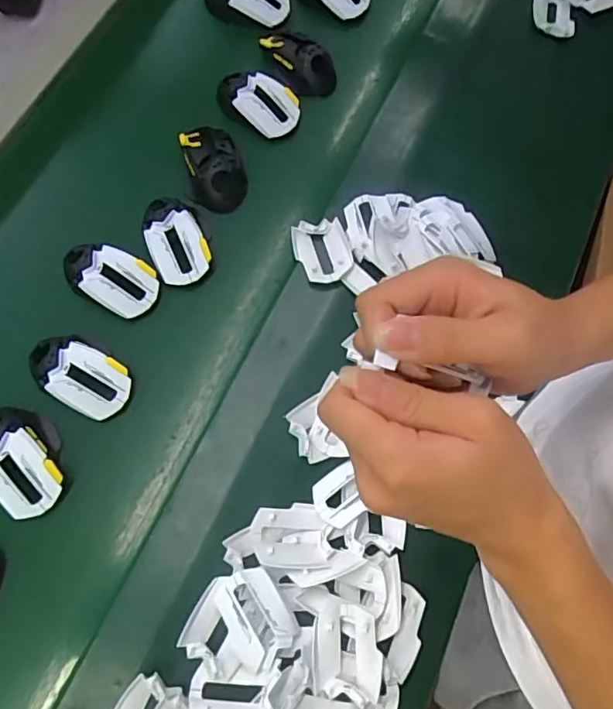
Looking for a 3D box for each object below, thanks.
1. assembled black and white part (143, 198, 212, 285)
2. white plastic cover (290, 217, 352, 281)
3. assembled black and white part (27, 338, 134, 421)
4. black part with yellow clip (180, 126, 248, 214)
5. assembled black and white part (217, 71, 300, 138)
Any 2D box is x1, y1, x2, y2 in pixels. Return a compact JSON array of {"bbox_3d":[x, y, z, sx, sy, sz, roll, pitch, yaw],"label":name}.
[{"bbox_3d":[-0.156,-0.136,0.641,0.069,0.040,0.116,-24,72,-8],"label":"assembled black and white part"},{"bbox_3d":[0.019,-0.121,0.640,0.062,0.016,0.077,-12,71,-4],"label":"white plastic cover"},{"bbox_3d":[-0.240,0.022,0.578,0.109,0.036,0.065,27,73,10],"label":"assembled black and white part"},{"bbox_3d":[-0.114,-0.235,0.684,0.067,0.045,0.114,-14,71,-5],"label":"black part with yellow clip"},{"bbox_3d":[-0.068,-0.329,0.721,0.123,0.045,0.073,24,72,9],"label":"assembled black and white part"}]

